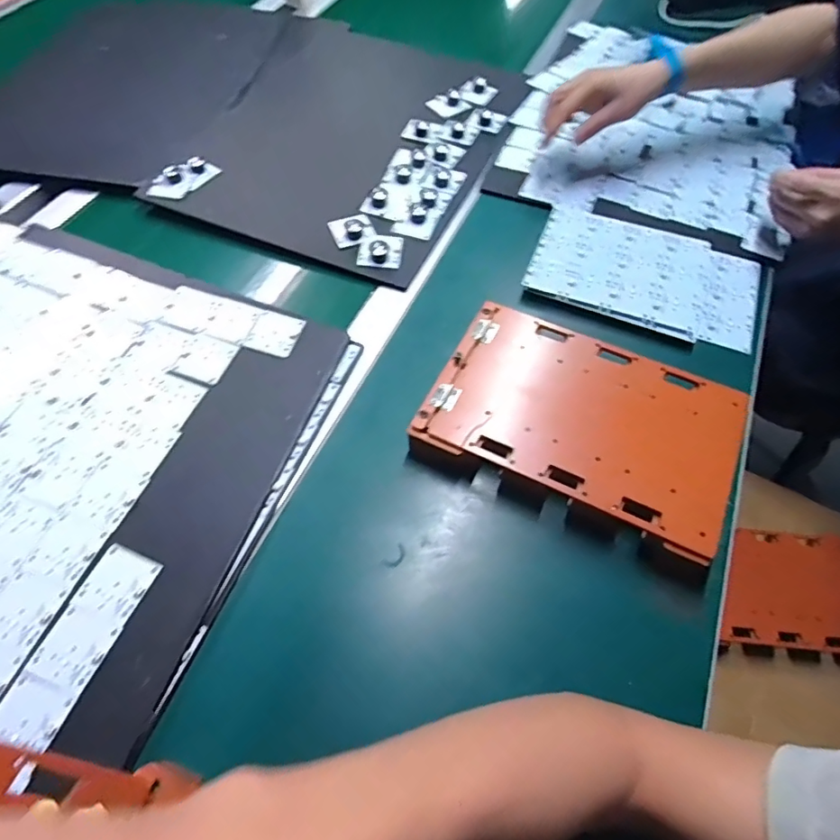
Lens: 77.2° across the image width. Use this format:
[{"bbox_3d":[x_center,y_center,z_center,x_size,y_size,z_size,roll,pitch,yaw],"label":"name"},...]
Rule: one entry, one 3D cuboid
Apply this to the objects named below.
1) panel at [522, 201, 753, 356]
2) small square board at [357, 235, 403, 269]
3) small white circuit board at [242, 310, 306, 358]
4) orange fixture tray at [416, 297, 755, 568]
[{"bbox_3d":[0.246,-0.161,0.579,0.237,0.018,0.145,22,61,14],"label":"panel"},{"bbox_3d":[-0.046,-0.197,0.599,0.052,0.019,0.045,-3,58,-1],"label":"small square board"},{"bbox_3d":[-0.143,-0.086,0.523,0.044,0.010,0.050,16,60,10],"label":"small white circuit board"},{"bbox_3d":[0.140,0.000,0.463,0.247,0.034,0.162,24,62,15],"label":"orange fixture tray"}]

